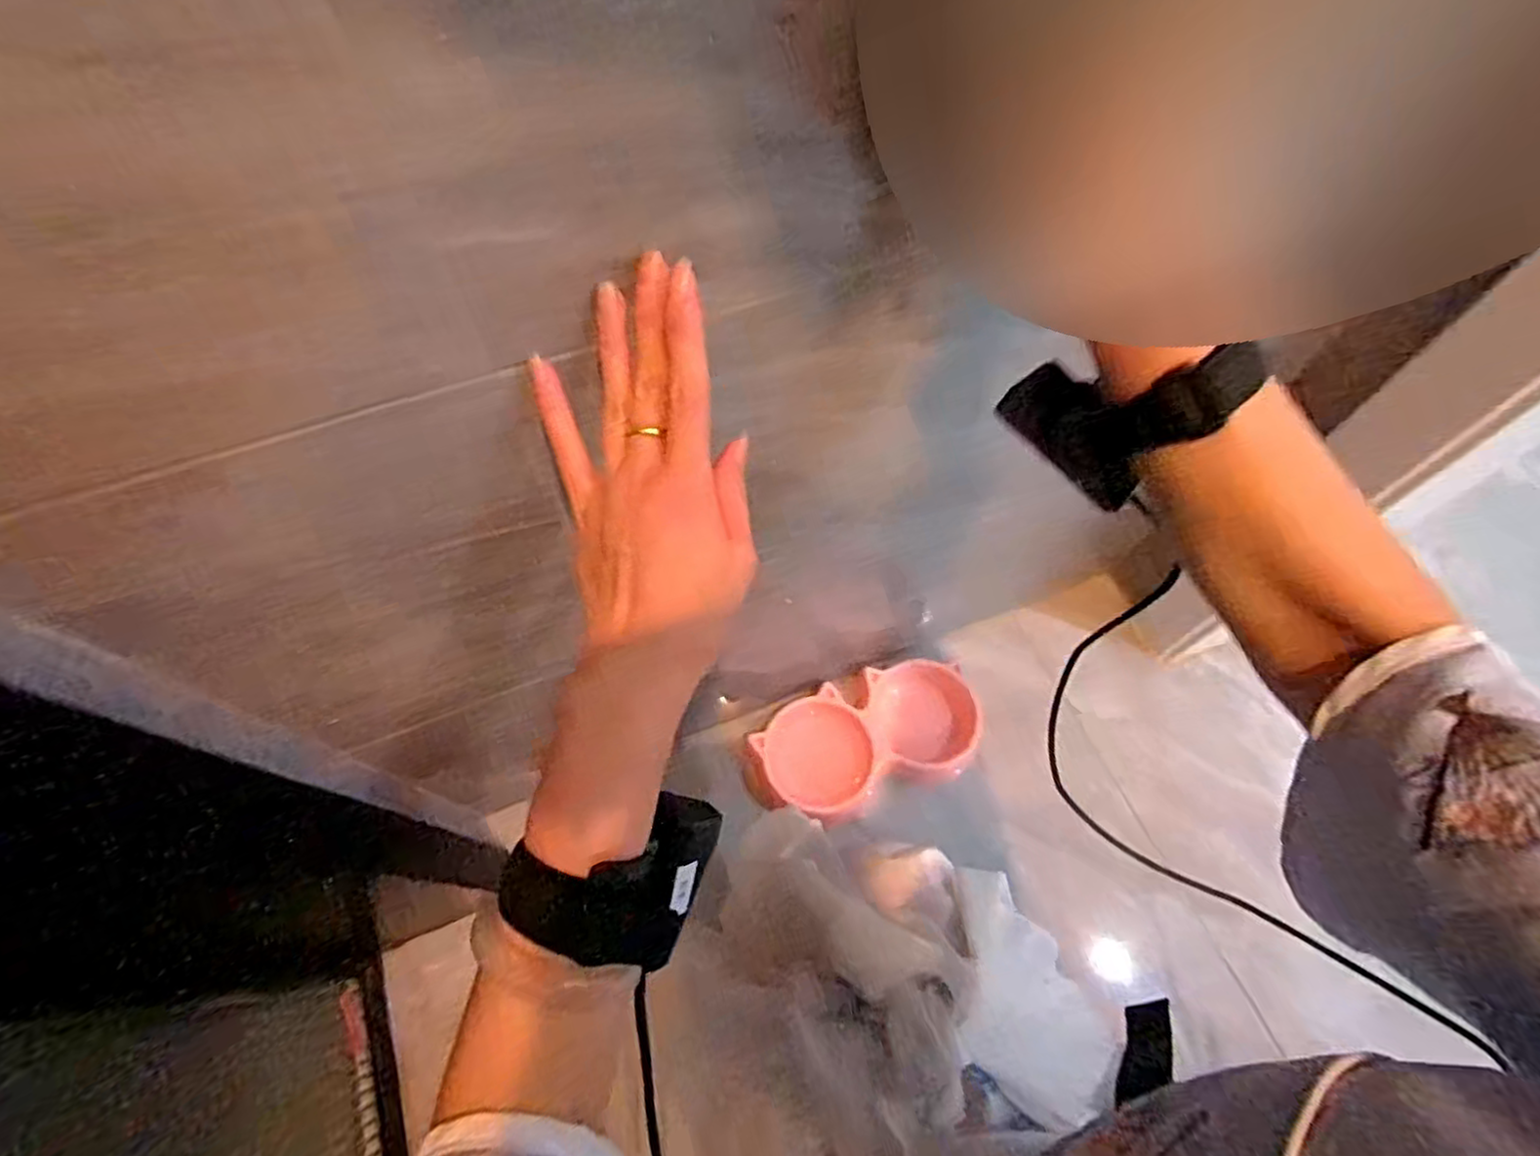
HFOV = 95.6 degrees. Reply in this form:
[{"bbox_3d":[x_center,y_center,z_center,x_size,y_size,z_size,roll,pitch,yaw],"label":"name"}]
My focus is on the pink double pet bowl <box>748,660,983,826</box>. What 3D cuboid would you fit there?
[{"bbox_3d":[0.113,0.184,0.794,0.255,0.059,0.136,-21,65,-8],"label":"pink double pet bowl"}]

